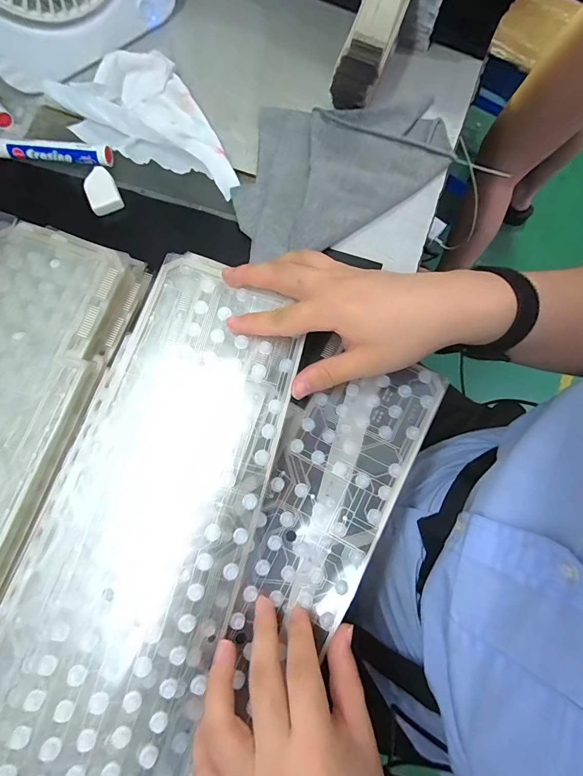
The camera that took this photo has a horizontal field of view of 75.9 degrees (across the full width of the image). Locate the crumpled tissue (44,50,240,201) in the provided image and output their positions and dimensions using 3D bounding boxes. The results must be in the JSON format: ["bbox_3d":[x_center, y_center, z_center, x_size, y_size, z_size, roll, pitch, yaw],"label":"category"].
[{"bbox_3d":[-0.123,-0.256,0.342,0.184,0.041,0.092,25,78,4],"label":"crumpled tissue"}]

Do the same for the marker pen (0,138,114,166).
[{"bbox_3d":[-0.235,-0.214,0.337,0.144,0.016,0.016,5,78,-1],"label":"marker pen"}]

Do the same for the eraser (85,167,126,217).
[{"bbox_3d":[-0.170,-0.176,0.335,0.027,0.011,0.043,-26,80,-7],"label":"eraser"}]

